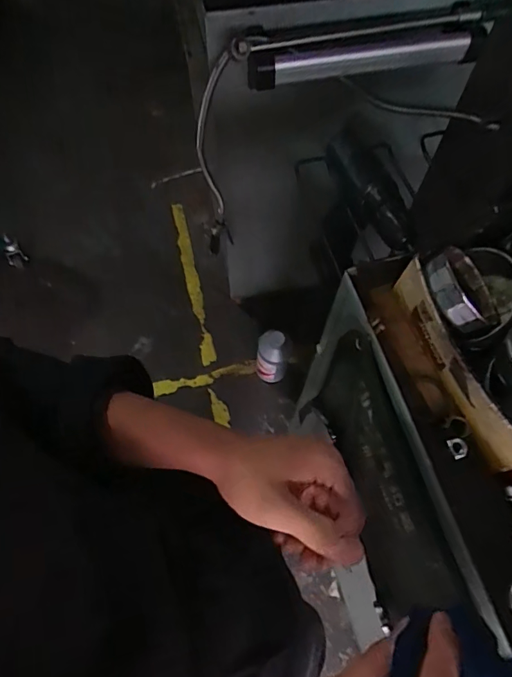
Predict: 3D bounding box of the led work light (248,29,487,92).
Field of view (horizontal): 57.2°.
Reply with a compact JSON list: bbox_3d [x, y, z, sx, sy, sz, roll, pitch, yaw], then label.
[{"bbox_3d":[0.167,-0.418,0.704,0.358,0.052,0.048,-9,67,-6],"label":"led work light"}]

